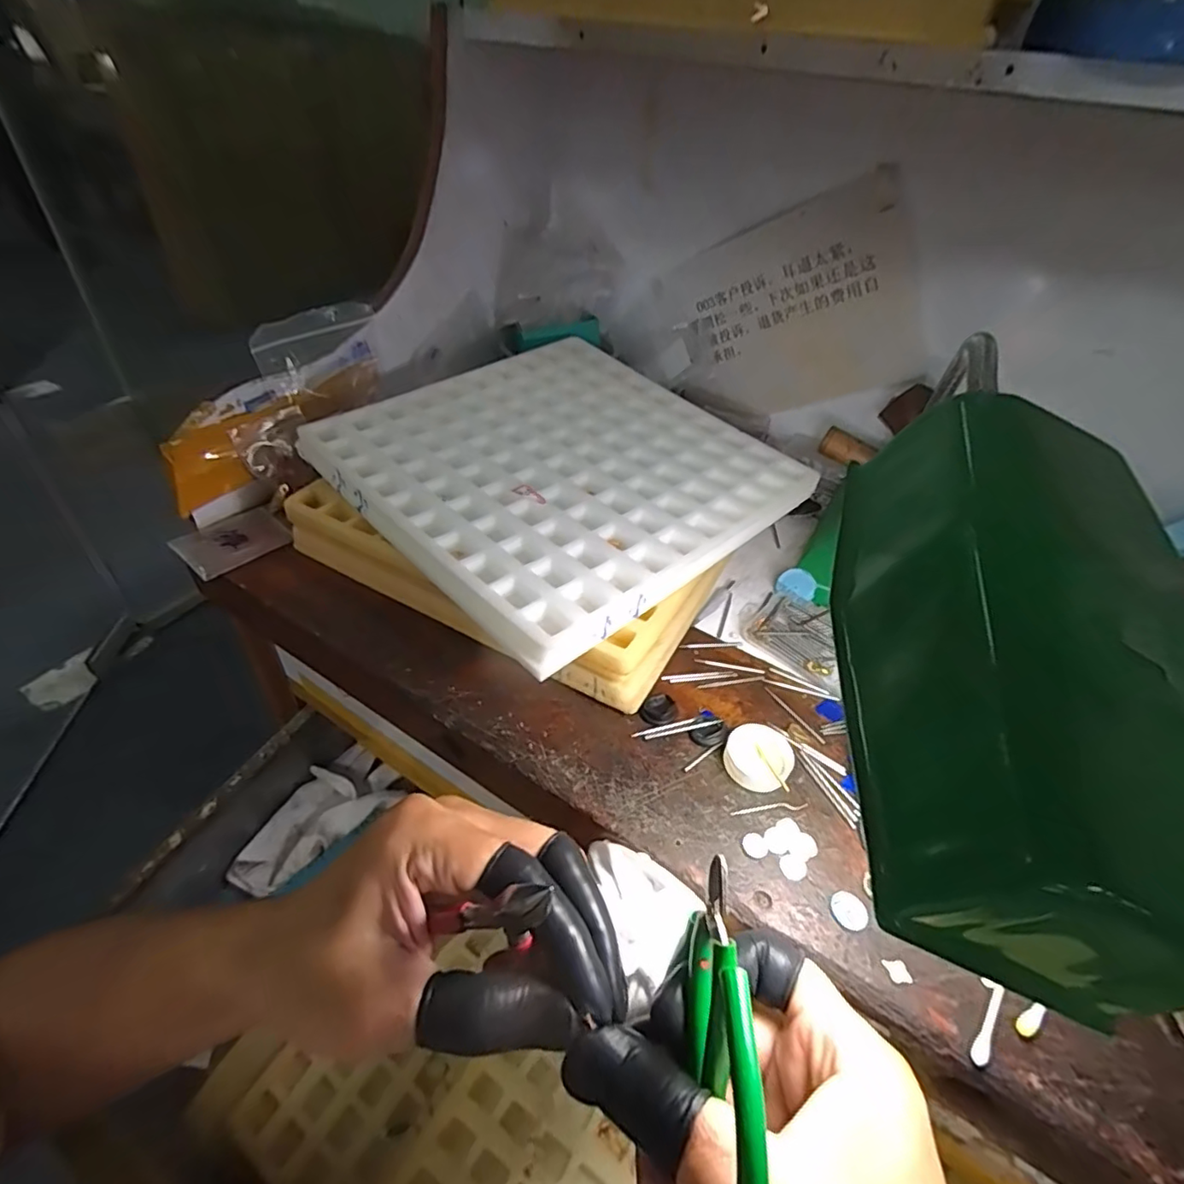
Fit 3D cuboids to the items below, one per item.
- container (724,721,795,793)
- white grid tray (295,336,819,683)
[{"bbox_3d":[0.084,0.084,0.294,0.033,0.012,0.031,3,42,-3],"label":"container"},{"bbox_3d":[-0.018,-0.092,0.400,0.264,0.024,0.257,-29,53,-33],"label":"white grid tray"}]

